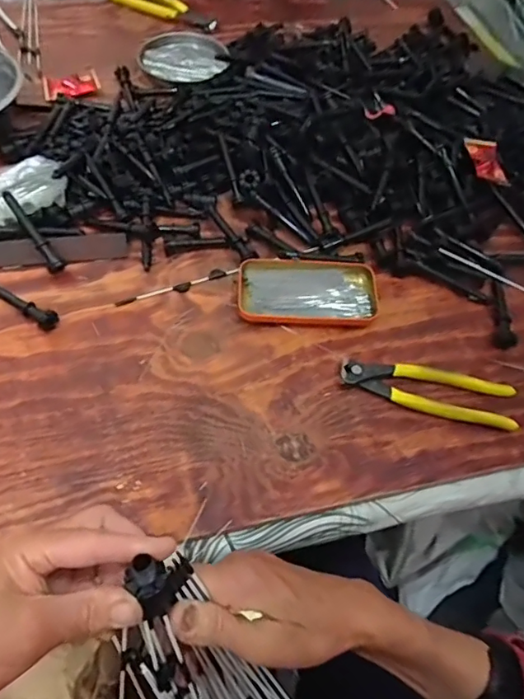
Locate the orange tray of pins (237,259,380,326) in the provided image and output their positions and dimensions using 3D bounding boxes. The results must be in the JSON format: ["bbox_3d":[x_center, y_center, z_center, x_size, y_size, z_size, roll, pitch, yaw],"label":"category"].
[{"bbox_3d":[0.048,-0.059,0.533,0.143,0.016,0.073,1,57,-4],"label":"orange tray of pins"}]

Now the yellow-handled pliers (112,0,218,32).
[{"bbox_3d":[-0.164,-0.569,0.856,0.185,0.017,0.053,27,59,12],"label":"yellow-handled pliers"}]

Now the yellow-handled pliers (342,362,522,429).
[{"bbox_3d":[0.157,0.038,0.485,0.161,0.018,0.046,13,57,3],"label":"yellow-handled pliers"}]

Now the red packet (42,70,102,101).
[{"bbox_3d":[-0.262,-0.364,0.706,0.075,0.013,0.045,-11,59,-12],"label":"red packet"}]

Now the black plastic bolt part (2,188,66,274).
[{"bbox_3d":[-0.235,-0.121,0.529,0.017,0.011,0.094,-35,92,-24],"label":"black plastic bolt part"}]

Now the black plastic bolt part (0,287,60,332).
[{"bbox_3d":[-0.240,-0.047,0.508,0.093,0.020,0.018,32,60,15],"label":"black plastic bolt part"}]

